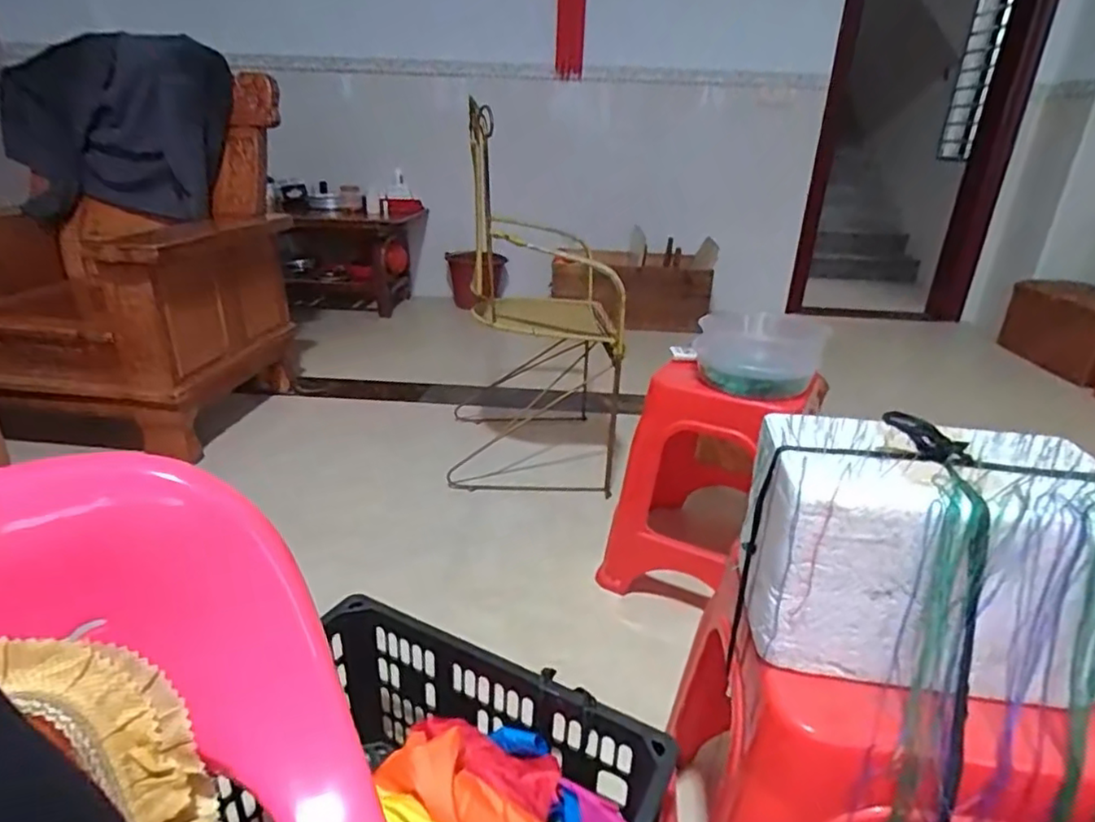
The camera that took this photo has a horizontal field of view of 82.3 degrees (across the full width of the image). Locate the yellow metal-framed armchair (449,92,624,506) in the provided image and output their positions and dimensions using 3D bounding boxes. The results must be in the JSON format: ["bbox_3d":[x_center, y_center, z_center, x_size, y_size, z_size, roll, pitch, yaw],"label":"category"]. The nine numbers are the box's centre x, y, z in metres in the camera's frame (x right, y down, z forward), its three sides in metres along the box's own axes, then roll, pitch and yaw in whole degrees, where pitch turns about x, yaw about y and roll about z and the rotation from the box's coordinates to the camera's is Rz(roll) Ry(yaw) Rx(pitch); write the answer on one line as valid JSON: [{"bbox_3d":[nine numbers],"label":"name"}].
[{"bbox_3d":[-0.036,-0.272,1.761,0.506,0.943,0.496,3,24,4],"label":"yellow metal-framed armchair"}]

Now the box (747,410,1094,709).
[{"bbox_3d":[0.326,0.124,0.549,0.271,0.184,0.179,5,24,8],"label":"box"}]

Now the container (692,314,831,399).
[{"bbox_3d":[0.397,-0.117,1.186,0.208,0.122,0.182,3,24,4],"label":"container"}]

